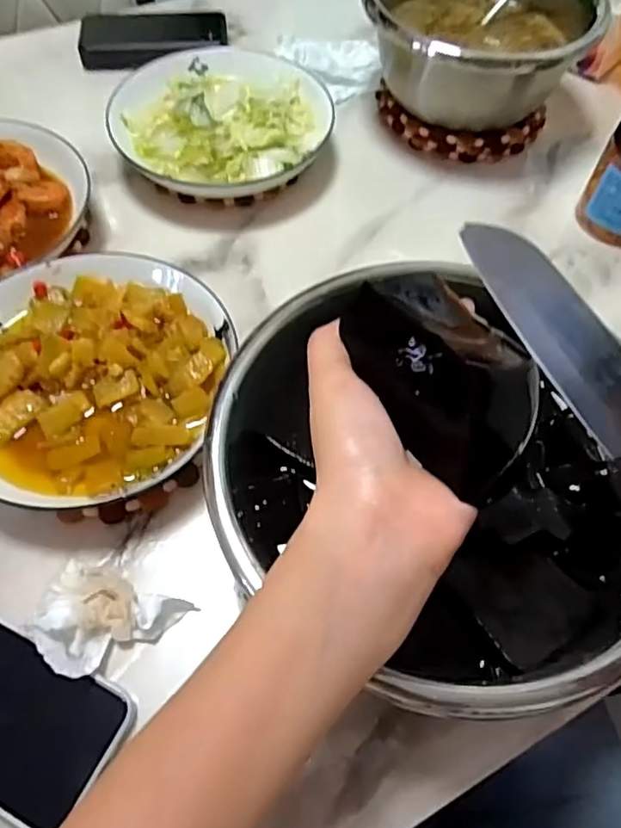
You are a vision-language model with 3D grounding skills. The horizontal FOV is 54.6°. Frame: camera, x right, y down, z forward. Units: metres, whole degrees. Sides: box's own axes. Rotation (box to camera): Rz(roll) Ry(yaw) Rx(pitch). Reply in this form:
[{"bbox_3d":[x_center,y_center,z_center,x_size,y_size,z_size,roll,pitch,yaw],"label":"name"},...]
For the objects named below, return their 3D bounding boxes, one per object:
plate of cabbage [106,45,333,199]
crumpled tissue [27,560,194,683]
[{"bbox_3d":[-0.085,-0.277,0.571,0.200,0.048,0.188,-8,60,-7],"label":"plate of cabbage"},{"bbox_3d":[-0.118,0.116,0.338,0.072,0.033,0.060,23,62,11],"label":"crumpled tissue"}]

